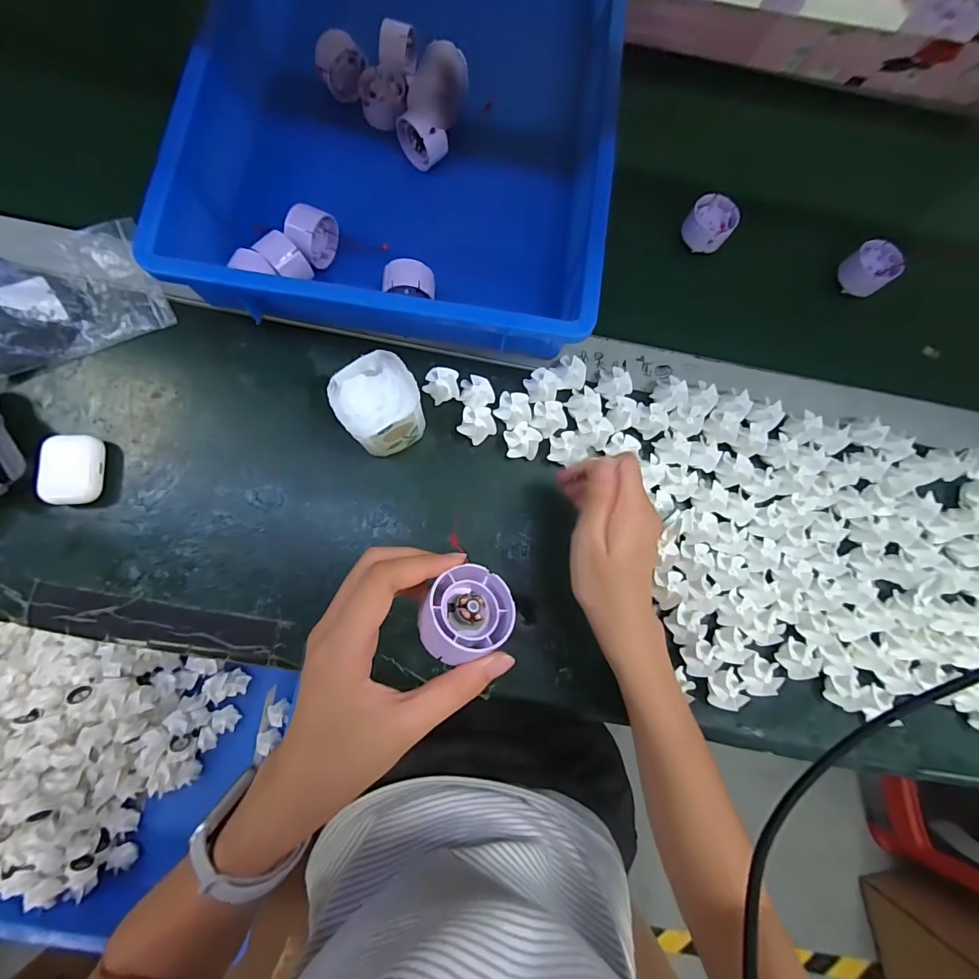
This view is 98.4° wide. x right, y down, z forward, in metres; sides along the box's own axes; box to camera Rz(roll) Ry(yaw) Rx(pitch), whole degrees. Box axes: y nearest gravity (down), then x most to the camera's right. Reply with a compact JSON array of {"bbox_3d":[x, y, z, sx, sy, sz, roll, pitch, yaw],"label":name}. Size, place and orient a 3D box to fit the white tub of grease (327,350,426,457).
[{"bbox_3d":[-0.093,-0.070,0.364,0.065,0.067,0.068,-40,85,-8],"label":"white tub of grease"}]

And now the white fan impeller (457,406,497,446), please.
[{"bbox_3d":[-0.011,-0.061,0.391,0.034,0.019,0.033,0,81,-3],"label":"white fan impeller"}]

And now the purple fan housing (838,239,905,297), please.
[{"bbox_3d":[0.395,-0.229,0.440,0.039,0.034,0.046,-33,84,-8],"label":"purple fan housing"}]

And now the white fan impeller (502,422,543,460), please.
[{"bbox_3d":[0.031,-0.045,0.390,0.034,0.016,0.032,8,81,-2],"label":"white fan impeller"}]

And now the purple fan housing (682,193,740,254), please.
[{"bbox_3d":[0.228,-0.274,0.437,0.046,0.029,0.044,0,81,-3],"label":"purple fan housing"}]

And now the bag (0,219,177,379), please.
[{"bbox_3d":[-0.387,-0.180,0.385,0.150,0.026,0.114,-23,83,-6],"label":"bag"}]

